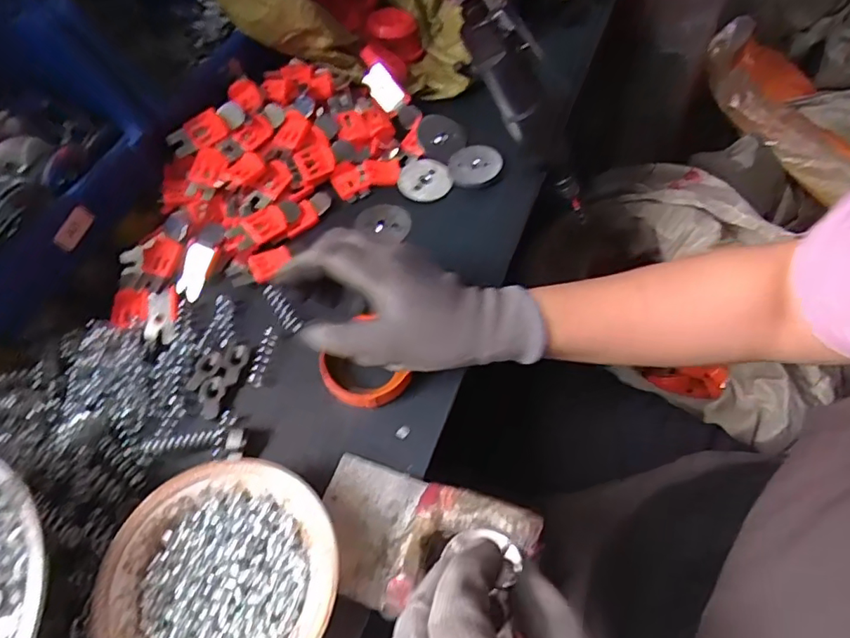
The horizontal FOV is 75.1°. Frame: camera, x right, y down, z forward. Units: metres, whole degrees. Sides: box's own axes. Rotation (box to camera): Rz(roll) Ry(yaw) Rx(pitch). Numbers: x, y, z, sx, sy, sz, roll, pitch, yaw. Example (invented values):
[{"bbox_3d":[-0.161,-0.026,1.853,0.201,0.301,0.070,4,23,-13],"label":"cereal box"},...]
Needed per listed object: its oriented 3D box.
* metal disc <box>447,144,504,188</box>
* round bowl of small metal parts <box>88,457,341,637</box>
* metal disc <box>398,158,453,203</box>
[{"bbox_3d":[0.043,-0.138,0.492,0.048,0.009,0.040,-19,69,9],"label":"metal disc"},{"bbox_3d":[-0.107,0.146,0.305,0.119,0.047,0.117,0,58,0],"label":"round bowl of small metal parts"},{"bbox_3d":[-0.001,-0.124,0.494,0.045,0.007,0.044,0,69,1],"label":"metal disc"}]

